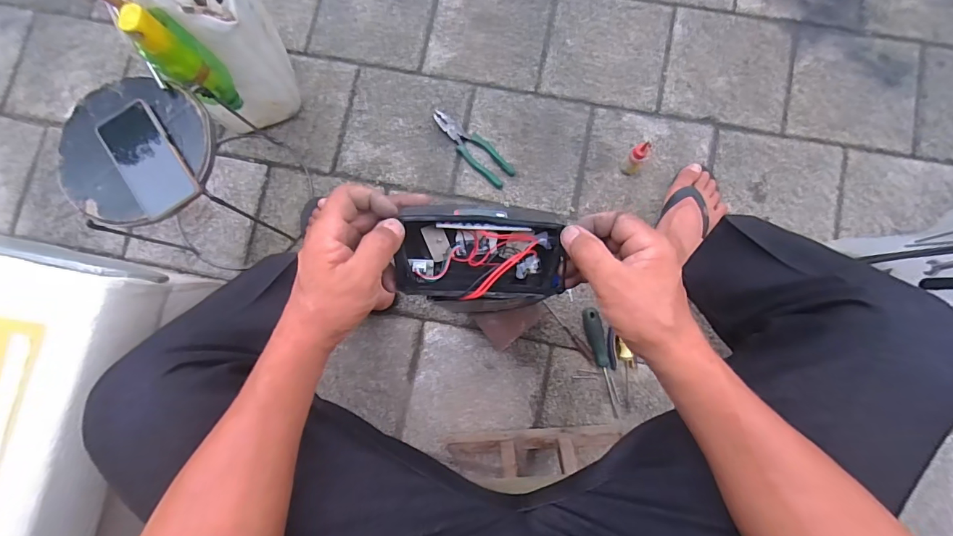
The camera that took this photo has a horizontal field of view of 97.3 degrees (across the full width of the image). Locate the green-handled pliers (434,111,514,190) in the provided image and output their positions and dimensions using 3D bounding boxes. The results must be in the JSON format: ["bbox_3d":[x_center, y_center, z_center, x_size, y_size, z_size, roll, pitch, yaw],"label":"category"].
[{"bbox_3d":[-0.011,-0.250,0.855,0.057,0.024,0.204,-42,84,-3],"label":"green-handled pliers"}]

